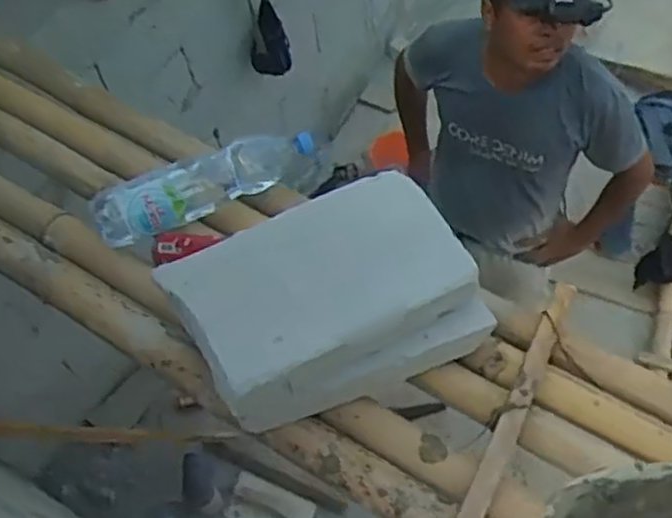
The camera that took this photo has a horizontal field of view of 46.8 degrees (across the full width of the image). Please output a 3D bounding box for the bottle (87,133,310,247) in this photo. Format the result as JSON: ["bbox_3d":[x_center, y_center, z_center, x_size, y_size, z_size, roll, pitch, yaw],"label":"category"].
[{"bbox_3d":[-0.195,-0.111,1.175,0.349,0.072,0.101,-19,61,-7],"label":"bottle"}]

